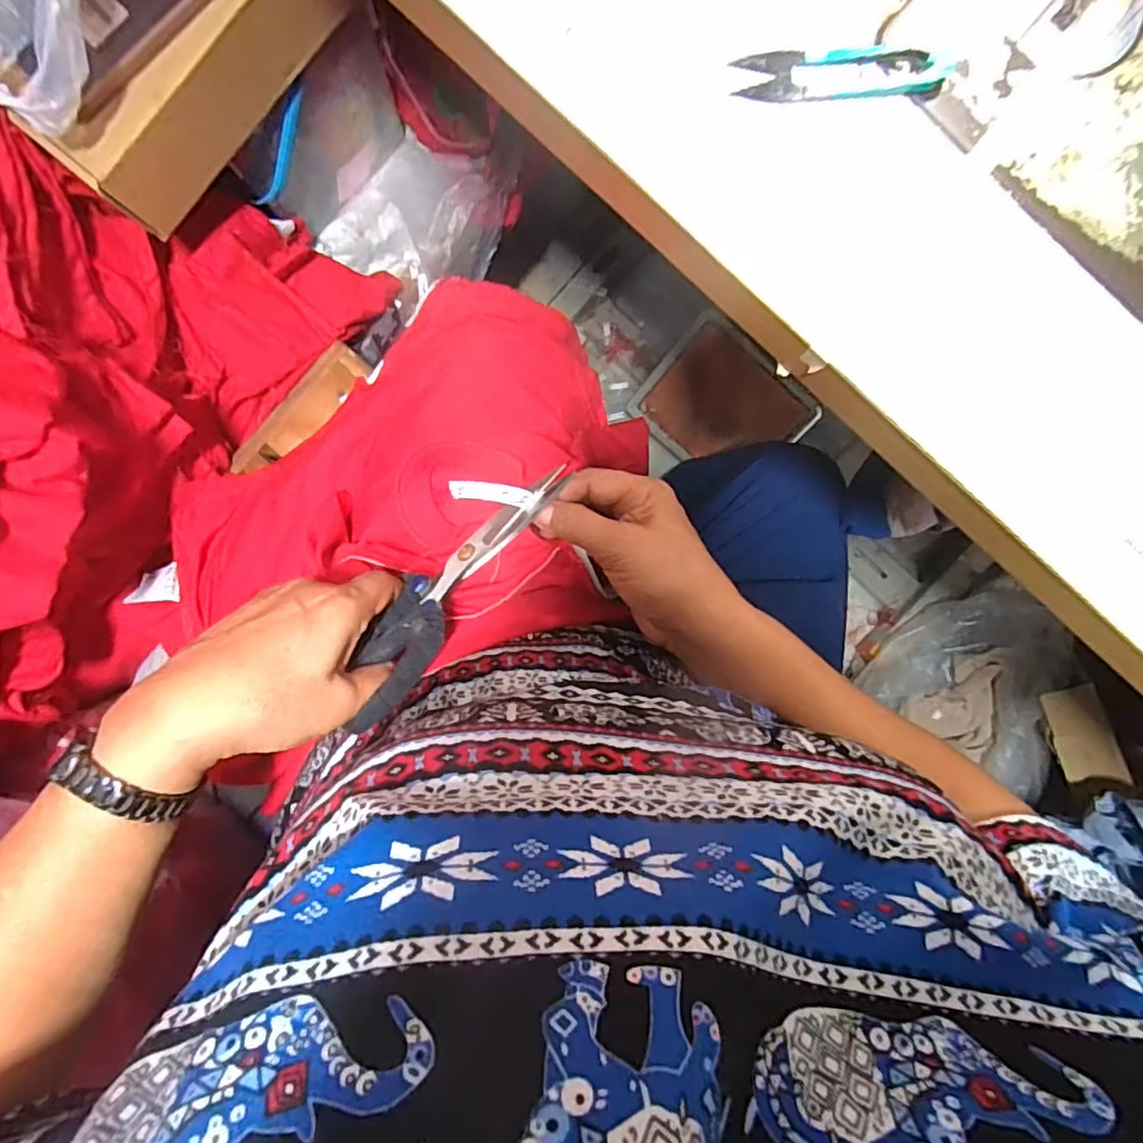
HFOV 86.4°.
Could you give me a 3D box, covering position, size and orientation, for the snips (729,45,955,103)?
[{"bbox_3d":[0.130,-0.237,0.290,0.101,0.005,0.024,-3,94,1],"label":"snips"}]

